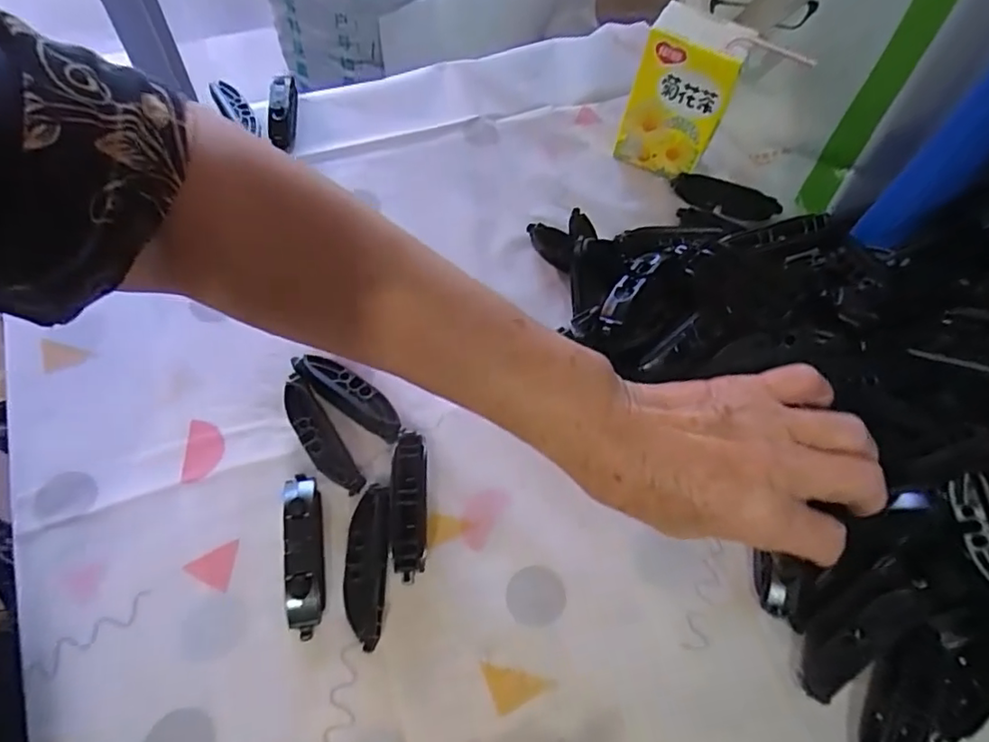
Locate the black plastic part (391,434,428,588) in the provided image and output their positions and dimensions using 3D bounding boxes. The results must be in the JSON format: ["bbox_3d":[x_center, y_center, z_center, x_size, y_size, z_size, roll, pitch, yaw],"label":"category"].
[{"bbox_3d":[-0.046,0.074,0.322,0.019,0.017,0.079,-1,62,-4],"label":"black plastic part"}]

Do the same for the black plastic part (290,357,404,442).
[{"bbox_3d":[-0.085,0.014,0.351,0.078,0.013,0.023,31,64,13],"label":"black plastic part"}]

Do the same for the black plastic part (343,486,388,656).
[{"bbox_3d":[-0.066,0.101,0.307,0.020,0.018,0.078,1,61,-3],"label":"black plastic part"}]

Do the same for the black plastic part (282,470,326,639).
[{"bbox_3d":[-0.100,0.094,0.306,0.022,0.019,0.080,-8,62,-8],"label":"black plastic part"}]

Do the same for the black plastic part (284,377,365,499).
[{"bbox_3d":[-0.101,0.038,0.338,0.019,0.015,0.079,-30,67,-18],"label":"black plastic part"}]

